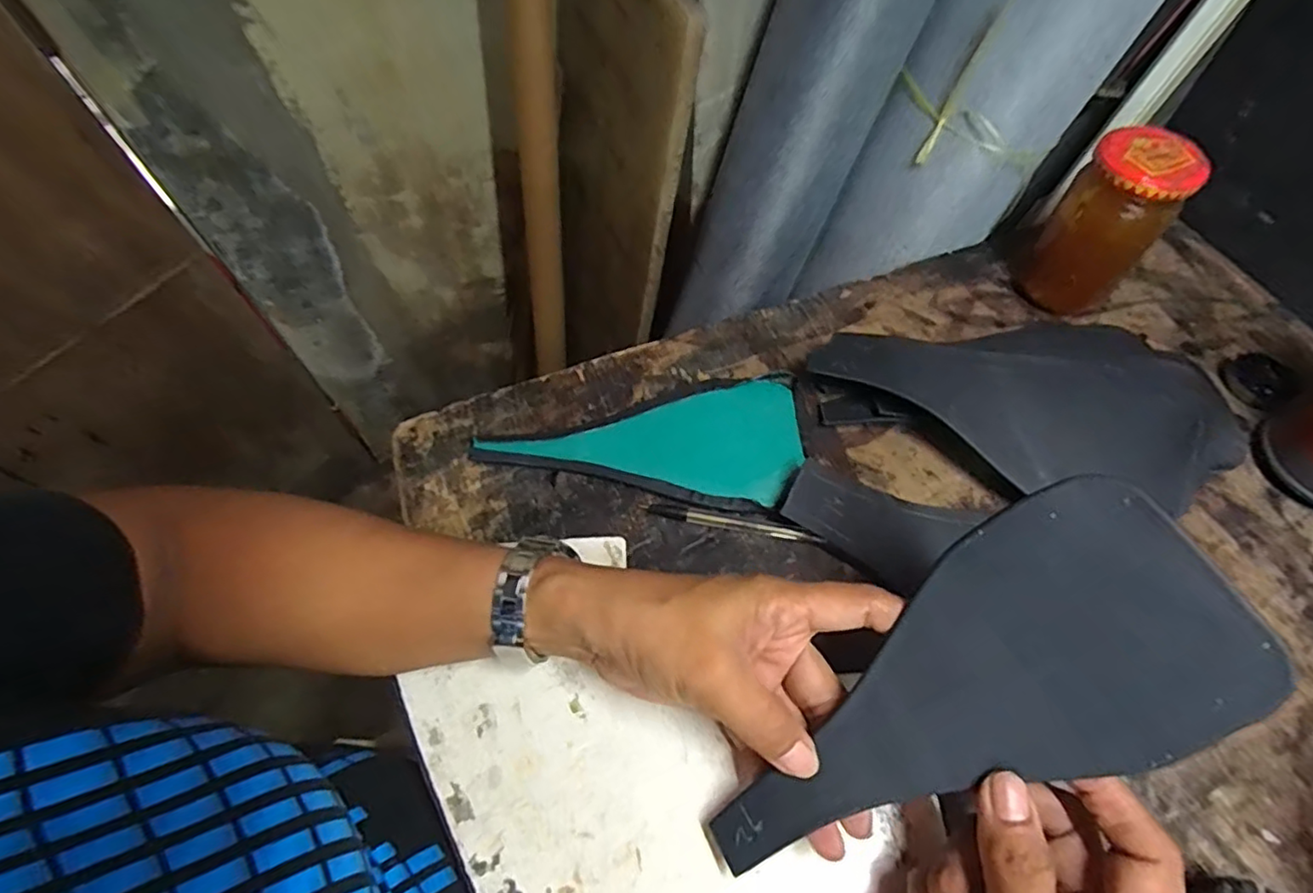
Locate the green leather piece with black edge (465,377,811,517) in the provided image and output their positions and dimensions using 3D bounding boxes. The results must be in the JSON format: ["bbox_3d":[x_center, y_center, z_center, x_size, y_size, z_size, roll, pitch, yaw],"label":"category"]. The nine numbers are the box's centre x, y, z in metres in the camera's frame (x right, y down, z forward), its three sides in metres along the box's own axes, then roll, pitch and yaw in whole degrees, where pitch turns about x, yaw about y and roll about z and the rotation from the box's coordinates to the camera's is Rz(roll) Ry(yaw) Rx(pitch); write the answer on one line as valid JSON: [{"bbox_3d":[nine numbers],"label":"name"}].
[{"bbox_3d":[-0.005,-0.016,0.396,0.192,0.006,0.094,10,63,7],"label":"green leather piece with black edge"}]

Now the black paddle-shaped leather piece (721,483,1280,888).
[{"bbox_3d":[0.106,0.099,0.233,0.199,0.011,0.087,-39,68,16],"label":"black paddle-shaped leather piece"}]

